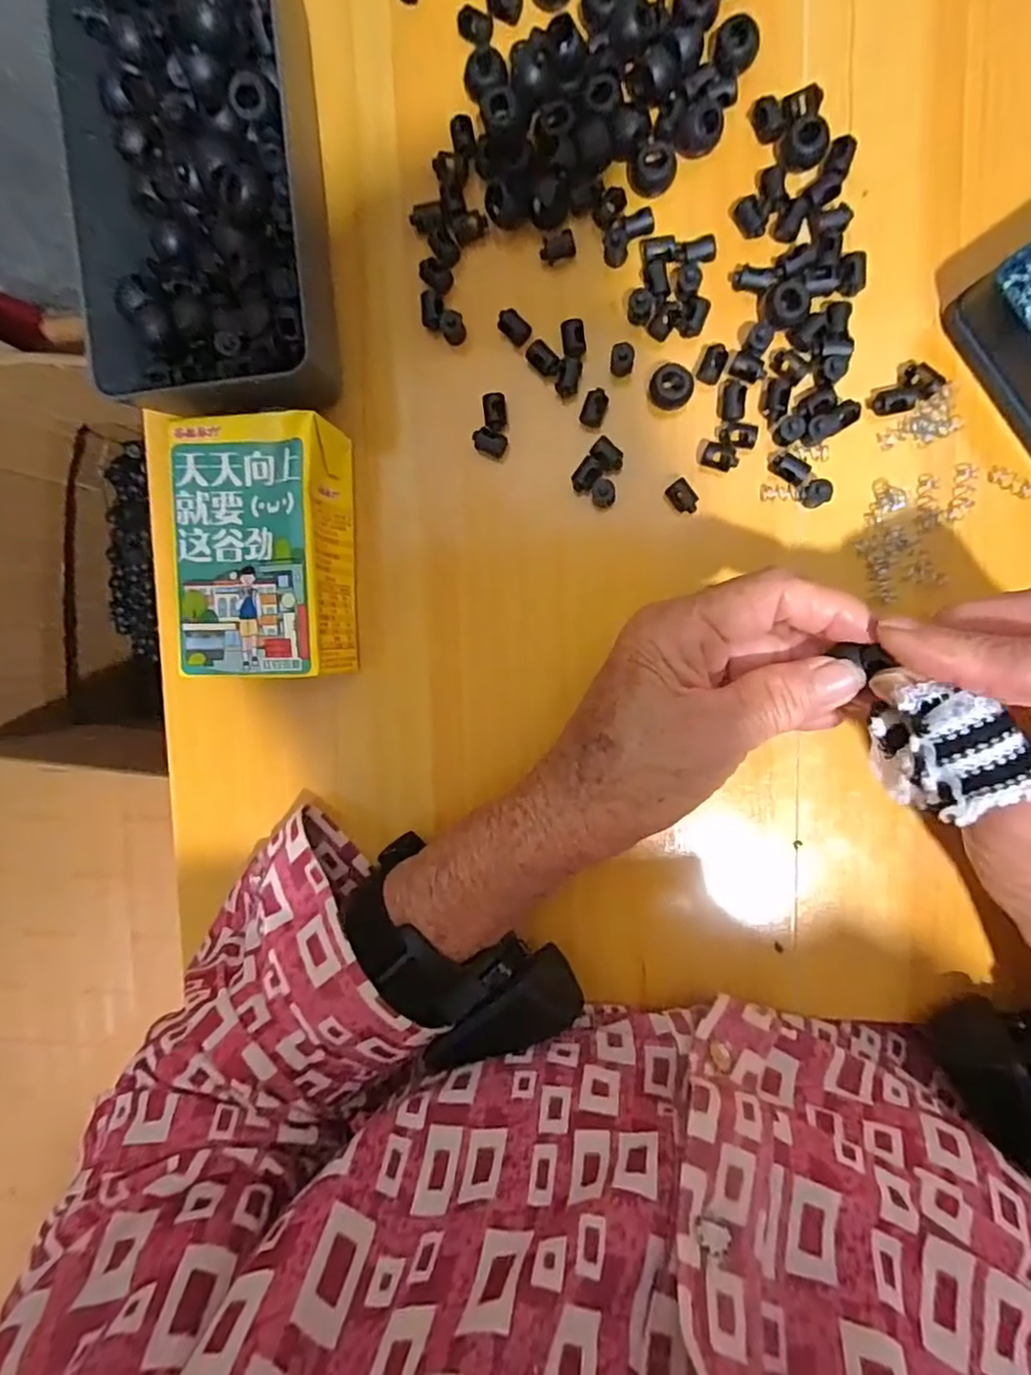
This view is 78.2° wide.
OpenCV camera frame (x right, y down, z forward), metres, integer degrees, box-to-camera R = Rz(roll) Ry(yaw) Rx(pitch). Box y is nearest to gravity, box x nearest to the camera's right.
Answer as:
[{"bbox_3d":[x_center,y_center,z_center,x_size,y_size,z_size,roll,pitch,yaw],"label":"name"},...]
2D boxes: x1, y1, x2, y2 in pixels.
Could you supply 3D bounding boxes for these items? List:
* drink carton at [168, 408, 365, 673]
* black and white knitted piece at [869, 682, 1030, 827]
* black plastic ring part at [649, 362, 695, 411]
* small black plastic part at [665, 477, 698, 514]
[{"bbox_3d":[-0.106,-0.059,0.275,0.061,0.044,0.104,-1,95,7],"label":"drink carton"},{"bbox_3d":[0.136,0.019,0.204,0.037,0.026,0.042,-43,89,9],"label":"black and white knitted piece"},{"bbox_3d":[0.065,-0.125,0.265,0.017,0.011,0.017,1,95,7],"label":"black plastic ring part"},{"bbox_3d":[0.072,-0.081,0.270,0.010,0.006,0.014,-41,89,9],"label":"small black plastic part"}]

